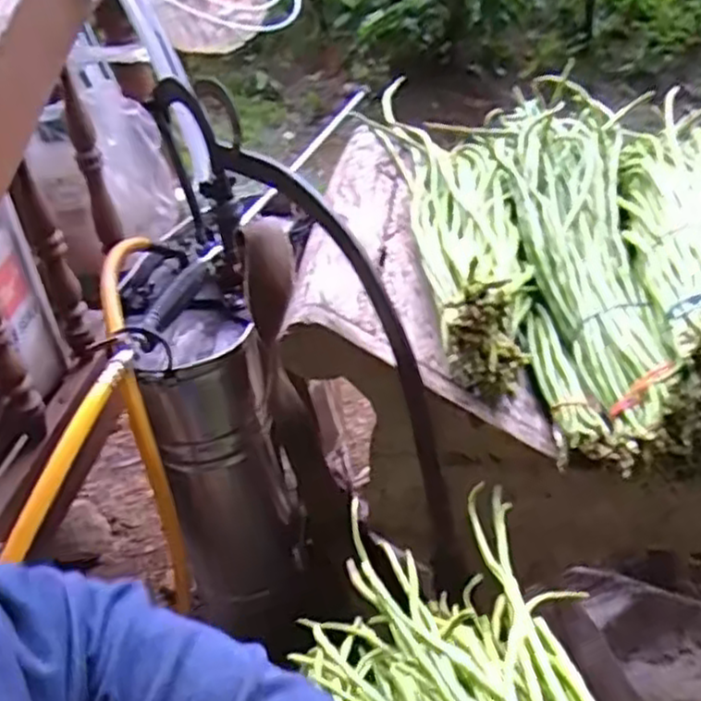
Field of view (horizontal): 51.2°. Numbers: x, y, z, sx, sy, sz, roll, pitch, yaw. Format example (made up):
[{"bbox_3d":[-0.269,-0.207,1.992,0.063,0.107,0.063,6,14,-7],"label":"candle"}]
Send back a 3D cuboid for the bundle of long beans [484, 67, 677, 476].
[{"bbox_3d":[0.227,-0.116,0.747,0.148,0.121,0.526,2,36,7],"label":"bundle of long beans"}]

